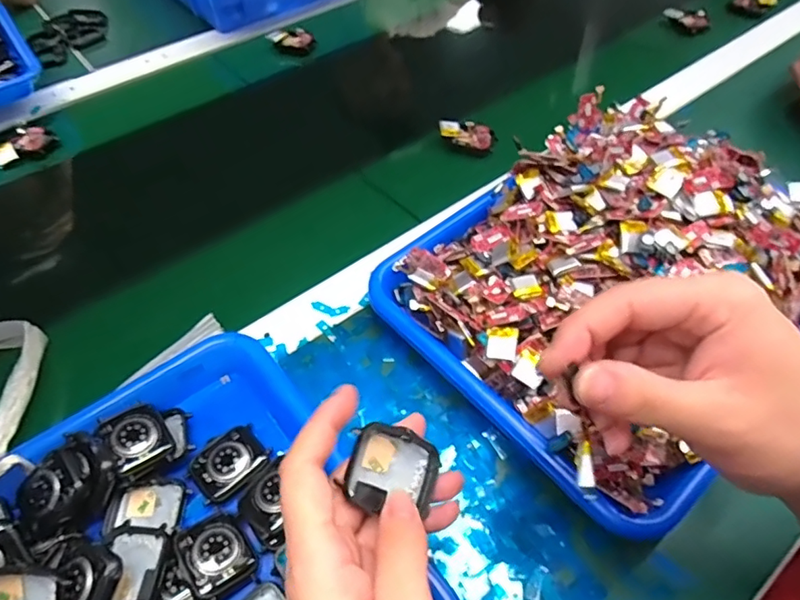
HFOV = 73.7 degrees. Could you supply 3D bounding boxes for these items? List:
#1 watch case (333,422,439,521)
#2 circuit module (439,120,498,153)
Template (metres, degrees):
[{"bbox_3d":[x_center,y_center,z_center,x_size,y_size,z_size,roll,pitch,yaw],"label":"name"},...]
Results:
[{"bbox_3d":[-0.005,0.078,0.248,0.044,0.007,0.037,24,73,-23],"label":"watch case"},{"bbox_3d":[0.070,-0.170,0.546,0.056,0.016,0.032,17,56,13],"label":"circuit module"}]

